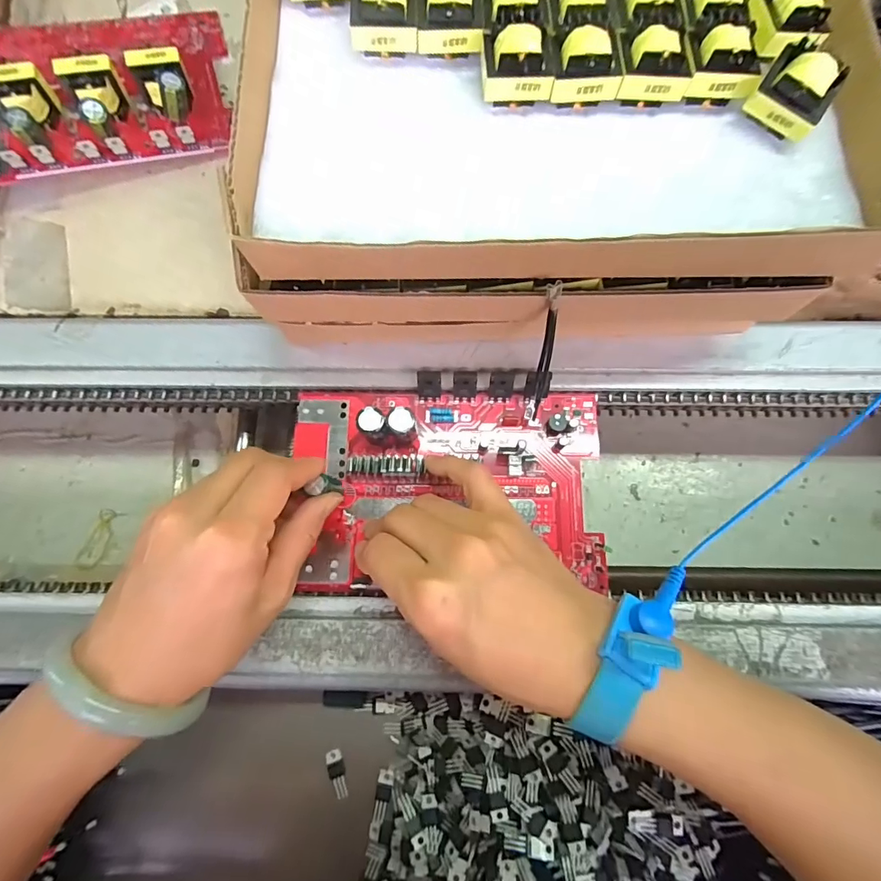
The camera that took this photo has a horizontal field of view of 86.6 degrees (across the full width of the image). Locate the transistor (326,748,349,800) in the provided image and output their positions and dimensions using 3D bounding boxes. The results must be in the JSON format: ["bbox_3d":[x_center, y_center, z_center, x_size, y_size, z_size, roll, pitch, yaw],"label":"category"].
[{"bbox_3d":[-0.067,0.216,0.304,0.010,0.007,0.027,-22,77,-5],"label":"transistor"}]

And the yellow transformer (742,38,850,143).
[{"bbox_3d":[0.178,-0.174,0.237,0.033,0.029,0.028,32,79,8],"label":"yellow transformer"}]

